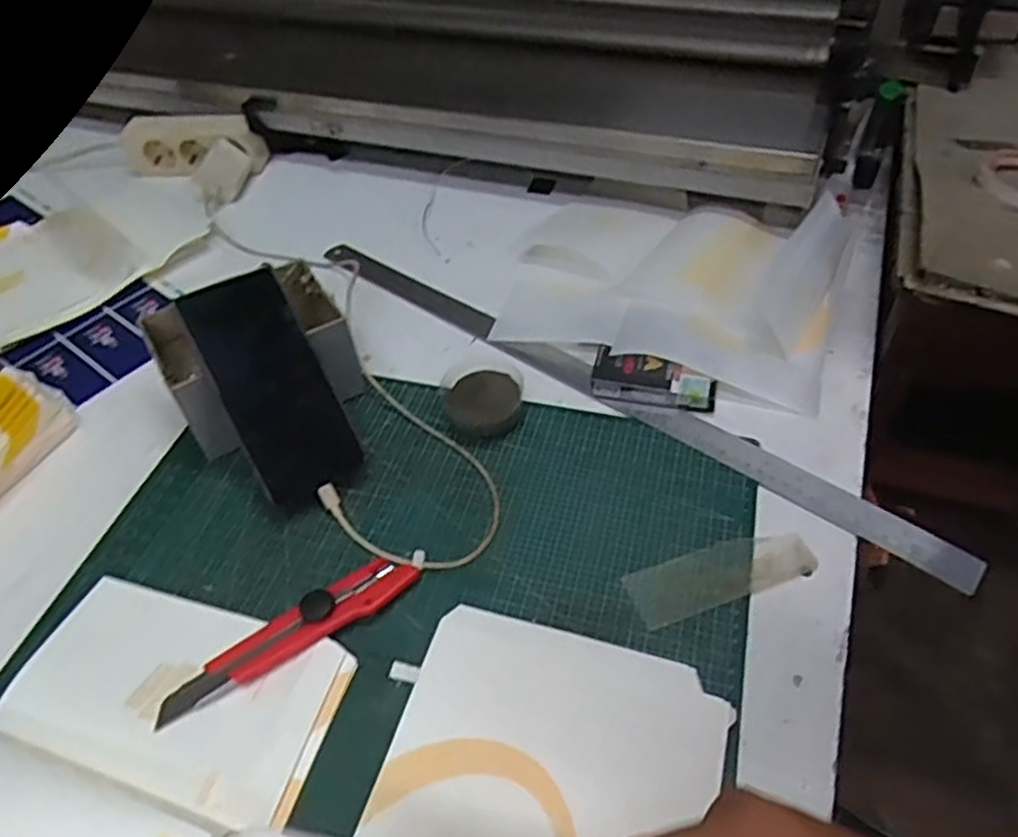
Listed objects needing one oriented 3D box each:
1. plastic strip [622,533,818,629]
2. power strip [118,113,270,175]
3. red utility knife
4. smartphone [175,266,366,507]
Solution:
[{"bbox_3d":[0.137,0.098,0.469,0.122,0.004,0.038,-17,48,-10],"label":"plastic strip"},{"bbox_3d":[-0.388,-0.338,0.884,0.179,0.051,0.058,4,48,10],"label":"power strip"},{"bbox_3d":[-0.133,0.133,0.450,0.164,0.018,0.034,-30,52,-20],"label":"red utility knife"},{"bbox_3d":[-0.167,-0.025,0.520,0.077,0.009,0.162,-29,94,-16],"label":"smartphone"}]

